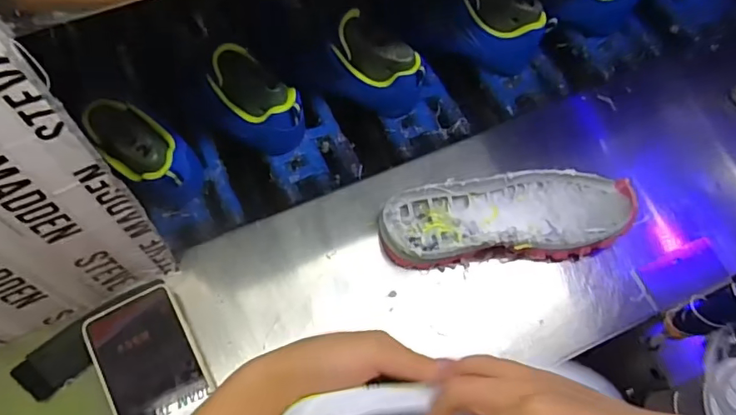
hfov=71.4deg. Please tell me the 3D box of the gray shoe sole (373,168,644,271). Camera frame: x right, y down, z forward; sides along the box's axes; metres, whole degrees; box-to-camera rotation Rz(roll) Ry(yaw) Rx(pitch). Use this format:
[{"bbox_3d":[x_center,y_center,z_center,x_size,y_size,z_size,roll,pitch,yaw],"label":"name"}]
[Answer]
[{"bbox_3d":[0.133,0.010,0.496,0.237,0.037,0.084,-7,67,-4],"label":"gray shoe sole"}]

